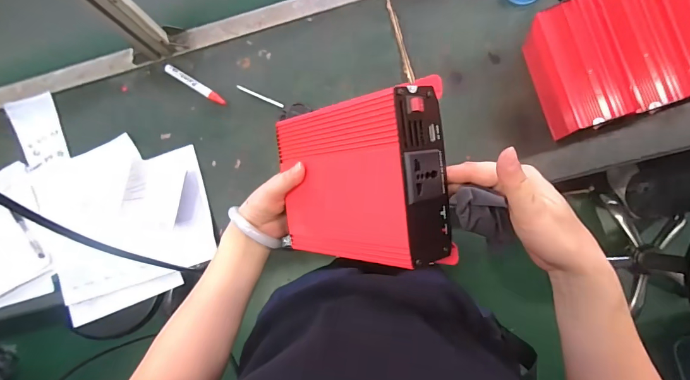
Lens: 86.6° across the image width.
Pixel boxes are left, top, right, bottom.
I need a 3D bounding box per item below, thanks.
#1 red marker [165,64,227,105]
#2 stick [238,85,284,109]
[{"bbox_3d":[-0.273,-0.191,0.670,0.125,0.019,0.017,32,90,7],"label":"red marker"},{"bbox_3d":[-0.149,-0.165,0.648,0.094,0.006,0.008,25,89,6],"label":"stick"}]

